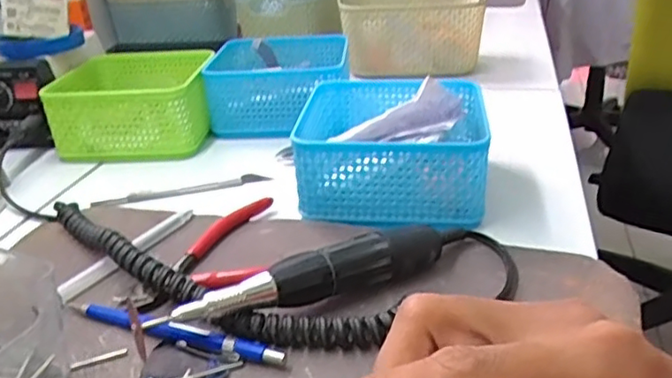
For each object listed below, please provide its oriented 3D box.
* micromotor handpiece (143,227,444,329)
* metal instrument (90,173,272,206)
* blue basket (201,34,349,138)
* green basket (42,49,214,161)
[{"bbox_3d":[-0.013,0.049,0.335,0.159,0.028,0.023,-15,30,-20],"label":"micromotor handpiece"},{"bbox_3d":[-0.117,0.000,0.477,0.132,0.011,0.012,-12,29,-15],"label":"metal instrument"},{"bbox_3d":[-0.055,-0.103,0.601,0.126,0.059,0.125,-1,27,3],"label":"blue basket"},{"bbox_3d":[-0.181,-0.084,0.576,0.126,0.057,0.123,-2,27,1],"label":"green basket"}]

